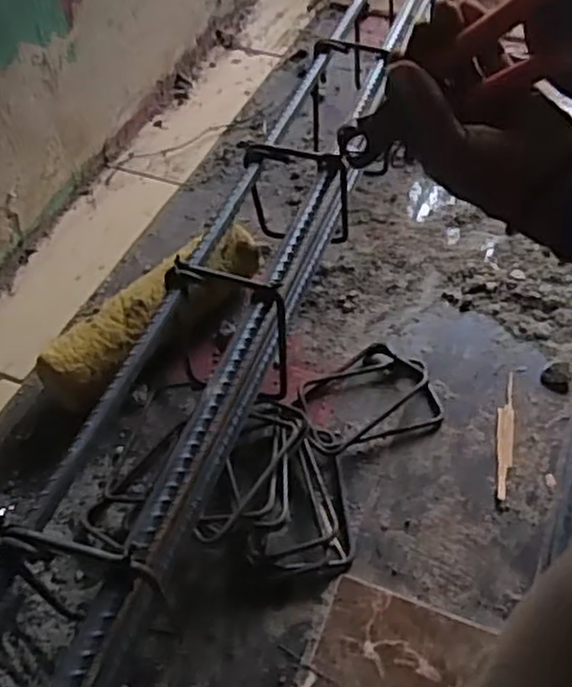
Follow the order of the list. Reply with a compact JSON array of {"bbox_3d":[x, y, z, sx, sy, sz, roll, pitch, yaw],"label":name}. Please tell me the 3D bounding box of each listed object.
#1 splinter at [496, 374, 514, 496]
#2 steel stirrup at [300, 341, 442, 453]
[{"bbox_3d":[0.184,0.074,0.594,0.015,0.004,0.120,10,51,9],"label":"splinter"},{"bbox_3d":[0.068,0.043,0.613,0.123,0.015,0.092,-15,52,-12],"label":"steel stirrup"}]

